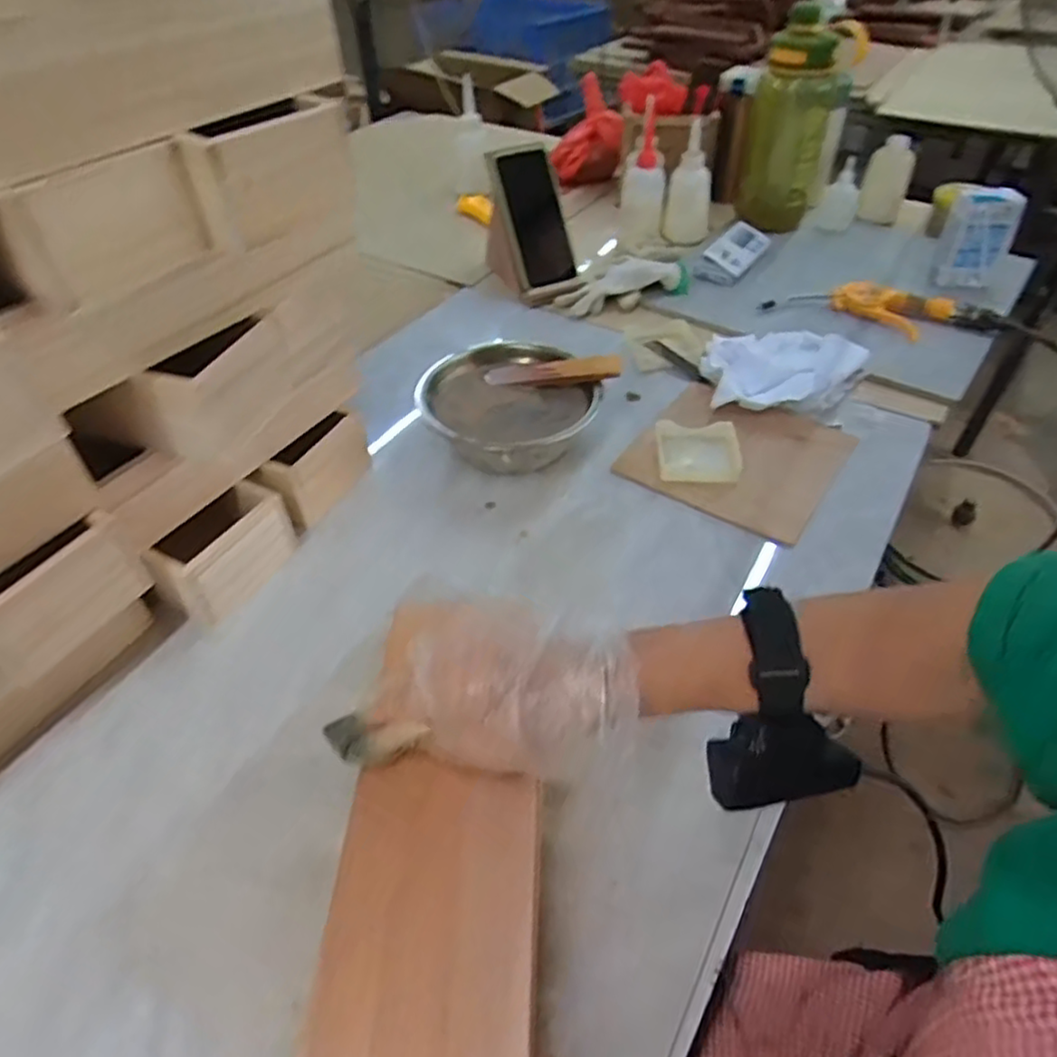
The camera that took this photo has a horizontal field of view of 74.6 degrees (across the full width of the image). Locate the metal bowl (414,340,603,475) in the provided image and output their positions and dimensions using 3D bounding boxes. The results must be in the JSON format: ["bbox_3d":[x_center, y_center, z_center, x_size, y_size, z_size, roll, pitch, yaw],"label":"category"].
[{"bbox_3d":[-0.018,-0.121,0.683,0.163,0.067,0.167,-1,45,1],"label":"metal bowl"}]

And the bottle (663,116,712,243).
[{"bbox_3d":[0.236,-0.485,0.997,0.060,0.148,0.066,18,48,18],"label":"bottle"}]

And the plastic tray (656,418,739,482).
[{"bbox_3d":[0.165,-0.076,0.671,0.076,0.014,0.072,1,45,3],"label":"plastic tray"}]

